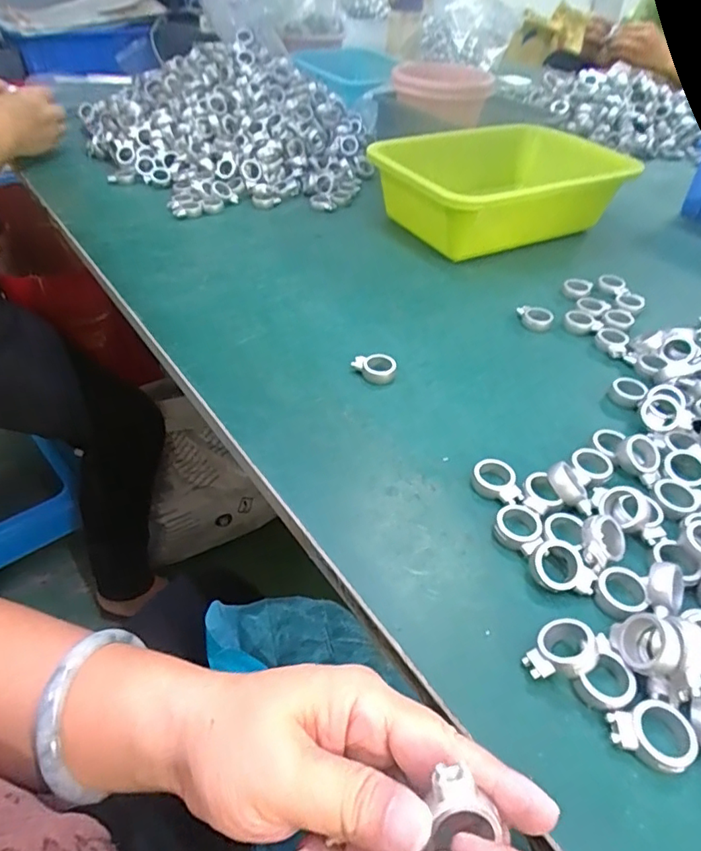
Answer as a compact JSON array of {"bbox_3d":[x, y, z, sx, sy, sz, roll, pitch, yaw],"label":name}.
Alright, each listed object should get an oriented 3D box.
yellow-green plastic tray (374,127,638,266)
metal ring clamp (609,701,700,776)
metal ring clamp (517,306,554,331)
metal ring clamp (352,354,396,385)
[{"bbox_3d":[0.167,-0.279,0.618,0.277,0.081,0.206,-19,47,-21],"label":"yellow-green plastic tray"},{"bbox_3d":[0.128,0.134,0.223,0.033,0.010,0.026,-9,44,-11],"label":"metal ring clamp"},{"bbox_3d":[0.166,-0.097,0.474,0.031,0.013,0.023,16,45,15],"label":"metal ring clamp"},{"bbox_3d":[0.018,-0.044,0.407,0.033,0.012,0.024,2,43,1],"label":"metal ring clamp"}]

